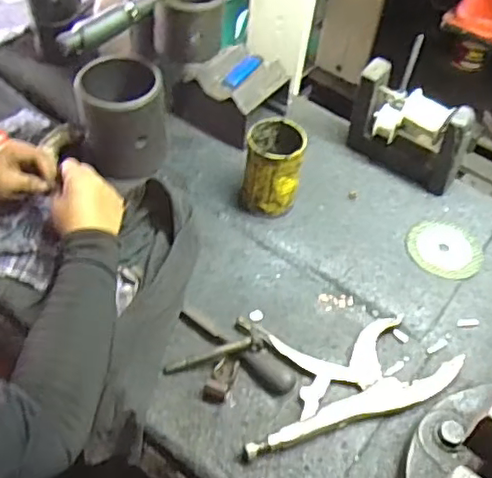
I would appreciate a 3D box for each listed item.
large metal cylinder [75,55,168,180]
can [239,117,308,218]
[{"bbox_3d":[-0.169,-0.168,0.849,0.113,0.126,0.122,-4,50,-10],"label":"large metal cylinder"},{"bbox_3d":[0.037,-0.098,0.822,0.073,0.117,0.085,11,49,2],"label":"can"}]

